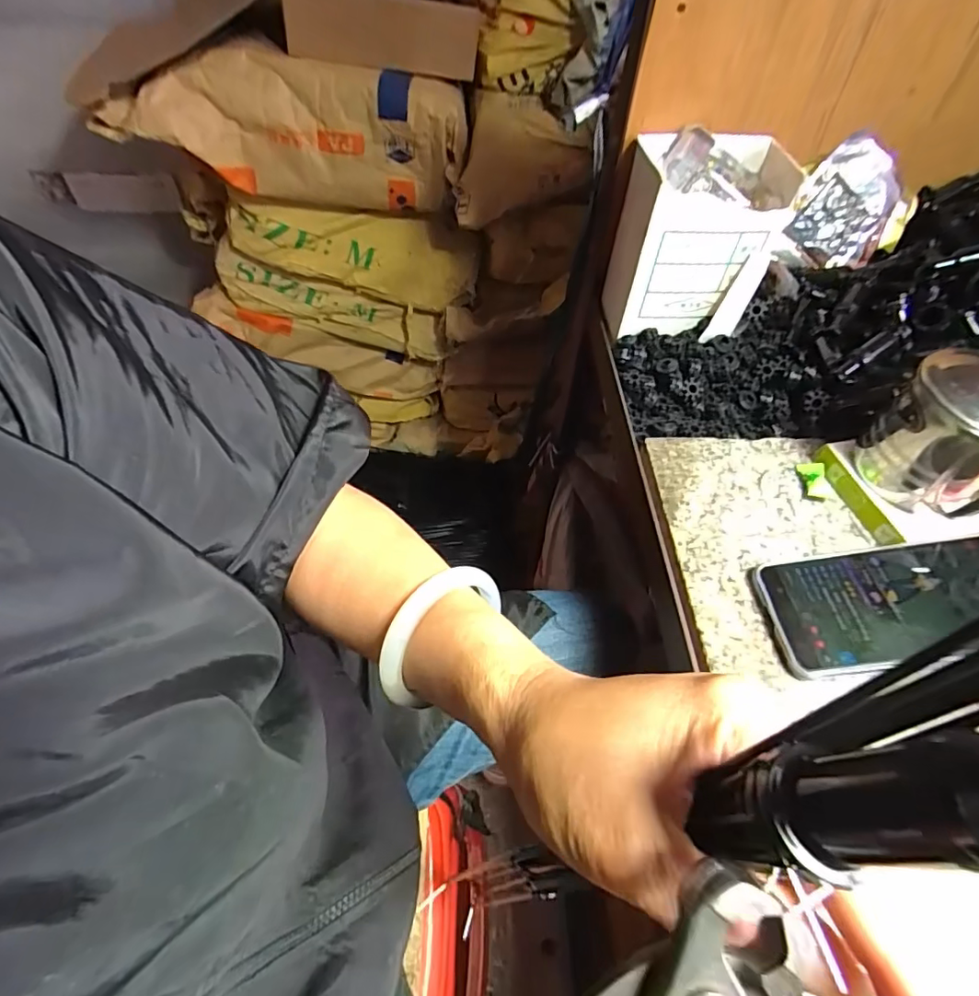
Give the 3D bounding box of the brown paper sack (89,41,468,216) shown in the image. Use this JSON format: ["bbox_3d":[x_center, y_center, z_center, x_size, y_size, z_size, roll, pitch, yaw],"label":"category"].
[{"bbox_3d":[-0.294,-0.545,0.797,0.497,0.189,0.111,-1,53,-2],"label":"brown paper sack"}]

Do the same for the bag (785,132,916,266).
[{"bbox_3d":[0.325,-0.257,0.477,0.103,0.096,0.022,36,17,-11],"label":"bag"}]

